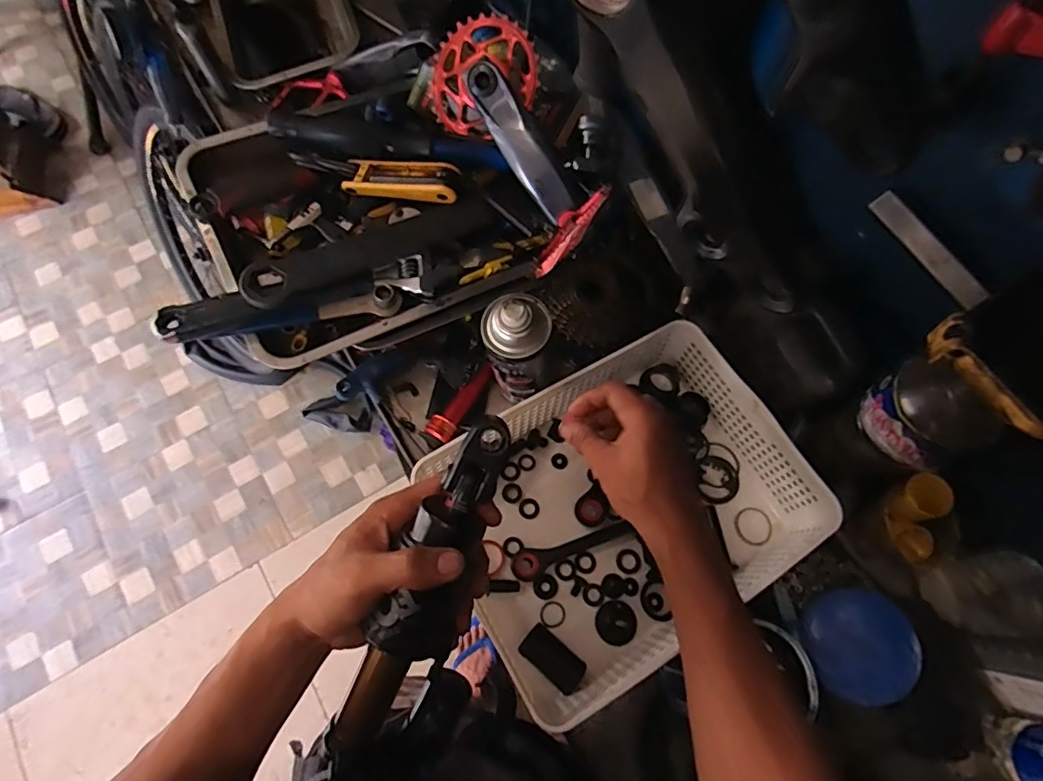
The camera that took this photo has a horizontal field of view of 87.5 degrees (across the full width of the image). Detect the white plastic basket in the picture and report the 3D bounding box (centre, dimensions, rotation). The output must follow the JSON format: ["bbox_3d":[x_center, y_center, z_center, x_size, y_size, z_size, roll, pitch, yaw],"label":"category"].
[{"bbox_3d":[0.099,0.105,0.530,0.320,0.080,0.242,-30,73,-11],"label":"white plastic basket"}]

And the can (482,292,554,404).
[{"bbox_3d":[-0.005,-0.042,0.525,0.058,0.152,0.061,0,70,-1],"label":"can"}]

